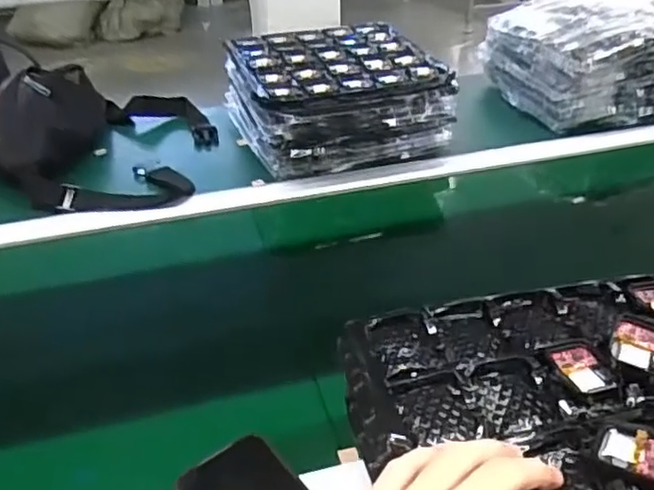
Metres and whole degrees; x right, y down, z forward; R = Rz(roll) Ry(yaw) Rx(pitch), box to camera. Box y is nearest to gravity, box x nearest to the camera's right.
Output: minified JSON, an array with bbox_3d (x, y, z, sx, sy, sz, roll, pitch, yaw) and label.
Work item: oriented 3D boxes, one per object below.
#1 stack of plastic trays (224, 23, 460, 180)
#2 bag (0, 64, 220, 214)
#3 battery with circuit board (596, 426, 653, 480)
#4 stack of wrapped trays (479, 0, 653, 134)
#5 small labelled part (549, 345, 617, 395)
[{"bbox_3d":[0.005,-0.225,0.990,0.274,0.117,0.281,-13,37,-16],"label":"stack of plastic trays"},{"bbox_3d":[-0.319,-0.170,0.951,0.284,0.116,0.327,0,35,2],"label":"bag"},{"bbox_3d":[0.174,0.116,0.368,0.041,0.004,0.032,18,39,25],"label":"battery with circuit board"},{"bbox_3d":[0.450,-0.313,1.092,0.306,0.133,0.246,-13,37,-16],"label":"stack of wrapped trays"},{"bbox_3d":[0.163,0.079,0.424,0.031,0.008,0.039,-10,36,-12],"label":"small labelled part"}]

